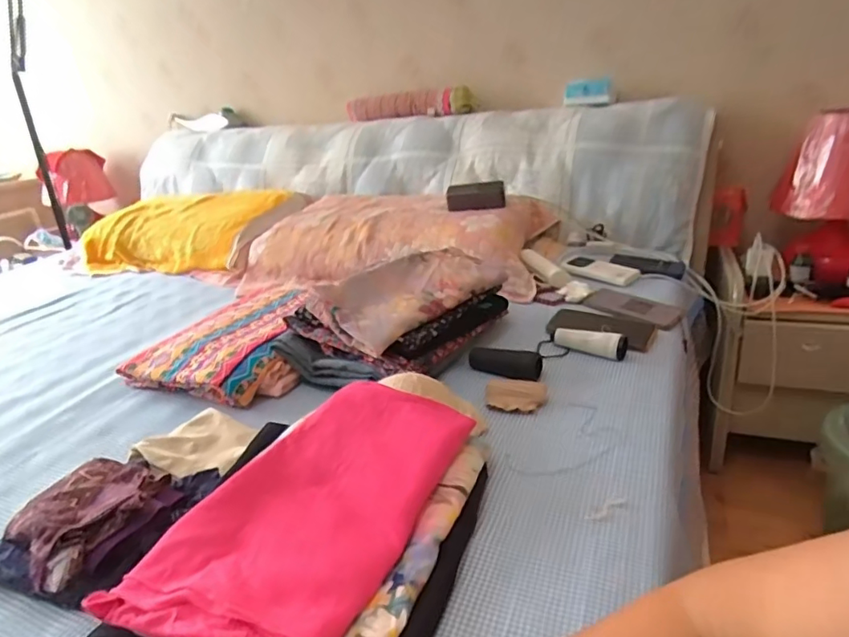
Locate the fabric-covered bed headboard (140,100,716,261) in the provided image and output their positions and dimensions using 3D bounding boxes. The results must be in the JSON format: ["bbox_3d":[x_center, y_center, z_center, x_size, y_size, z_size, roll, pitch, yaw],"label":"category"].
[{"bbox_3d":[-0.215,-0.459,1.604,1.893,0.285,0.310,9,28,30],"label":"fabric-covered bed headboard"}]

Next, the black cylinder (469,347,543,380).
[{"bbox_3d":[0.114,0.063,0.769,0.109,0.029,0.034,7,25,24],"label":"black cylinder"}]

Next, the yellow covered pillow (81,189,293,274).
[{"bbox_3d":[-0.689,-0.243,1.481,0.579,0.177,0.285,3,25,19],"label":"yellow covered pillow"}]

